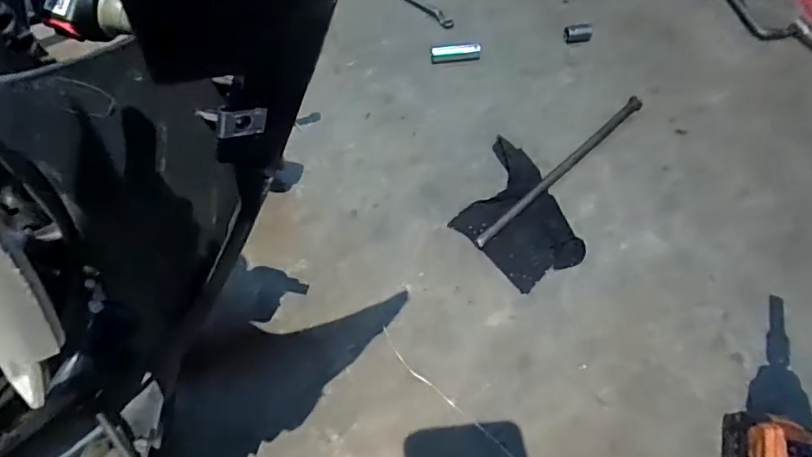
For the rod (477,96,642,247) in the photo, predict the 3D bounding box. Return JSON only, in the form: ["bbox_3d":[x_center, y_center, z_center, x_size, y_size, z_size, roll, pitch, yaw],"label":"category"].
[{"bbox_3d":[0.218,-0.088,0.703,0.341,0.016,0.018,-40,68,-19],"label":"rod"}]

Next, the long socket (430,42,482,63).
[{"bbox_3d":[0.078,-0.275,0.811,0.076,0.021,0.023,-5,62,-2],"label":"long socket"}]

